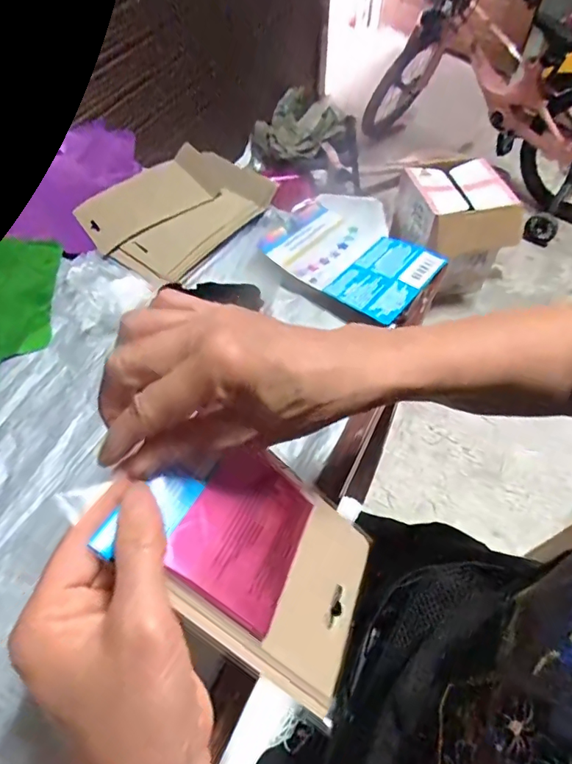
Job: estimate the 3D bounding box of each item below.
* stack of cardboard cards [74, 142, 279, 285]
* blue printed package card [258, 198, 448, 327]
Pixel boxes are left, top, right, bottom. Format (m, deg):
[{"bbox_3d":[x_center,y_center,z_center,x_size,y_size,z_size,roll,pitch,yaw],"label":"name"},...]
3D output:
[{"bbox_3d":[-0.133,-0.228,0.596,0.176,0.025,0.216,38,63,23],"label":"stack of cardboard cards"},{"bbox_3d":[0.068,-0.140,0.537,0.188,0.018,0.111,37,62,22],"label":"blue printed package card"}]

